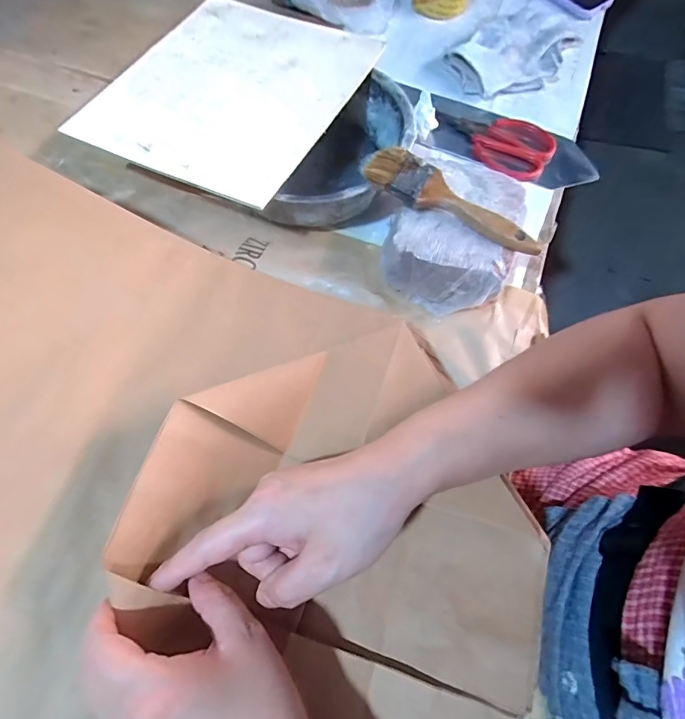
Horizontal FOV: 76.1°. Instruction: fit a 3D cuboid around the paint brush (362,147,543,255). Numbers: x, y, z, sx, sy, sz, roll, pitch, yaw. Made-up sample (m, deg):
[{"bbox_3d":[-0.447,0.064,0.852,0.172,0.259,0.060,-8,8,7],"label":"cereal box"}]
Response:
[{"bbox_3d":[0.105,-0.151,0.412,0.175,0.030,0.041,23,68,9],"label":"paint brush"}]

